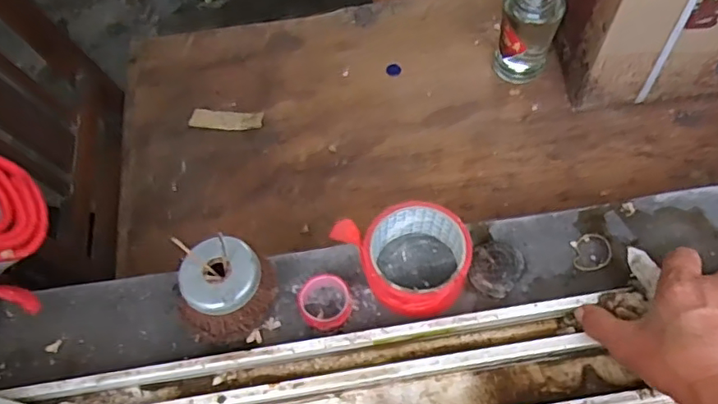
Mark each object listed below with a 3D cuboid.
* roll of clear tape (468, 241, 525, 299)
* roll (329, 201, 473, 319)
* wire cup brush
[{"bbox_3d":[0.122,0.059,0.497,0.043,0.017,0.047,-1,62,3],"label":"roll of clear tape"},{"bbox_3d":[0.042,0.052,0.489,0.106,0.045,0.097,-1,62,3],"label":"roll"},{"bbox_3d":[-0.112,0.072,0.465,0.075,0.066,0.076,-1,62,3],"label":"wire cup brush"}]

